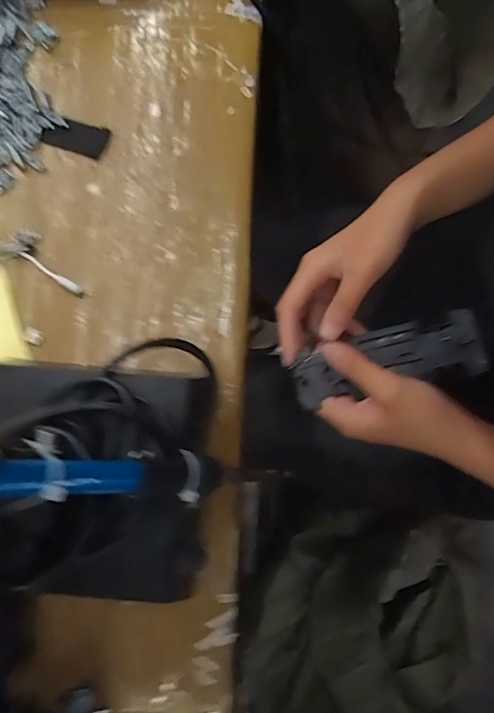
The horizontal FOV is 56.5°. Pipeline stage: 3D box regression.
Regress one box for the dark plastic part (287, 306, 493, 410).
[{"bbox_3d":[0.097,0.002,0.329,0.130,0.010,0.045,-16,76,12],"label":"dark plastic part"}]

